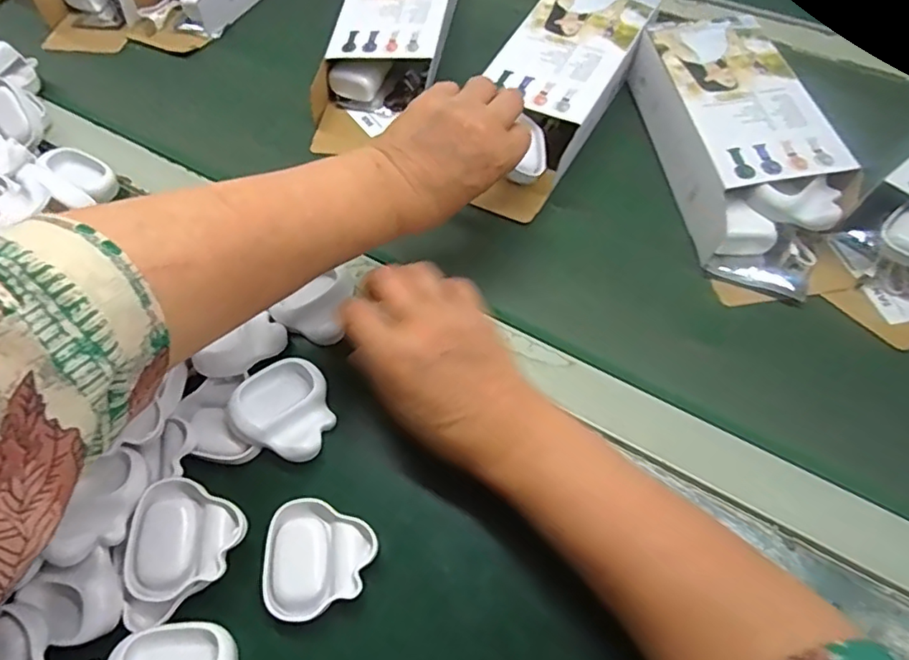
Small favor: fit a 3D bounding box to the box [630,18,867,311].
[{"bbox_3d":[0.219,-0.141,0.437,0.107,0.053,0.240,-10,62,-3],"label":"box"}]

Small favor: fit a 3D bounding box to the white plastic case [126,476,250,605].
[{"bbox_3d":[-0.154,0.123,0.322,0.061,0.019,0.061,18,64,11],"label":"white plastic case"}]

